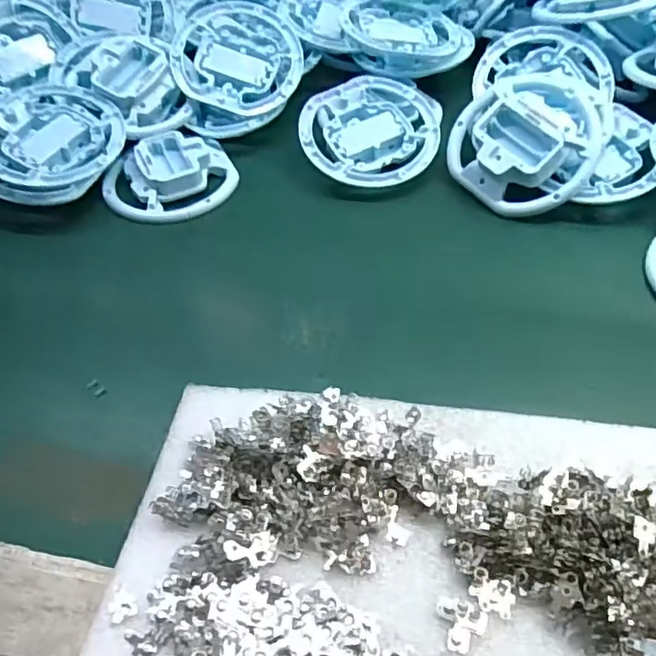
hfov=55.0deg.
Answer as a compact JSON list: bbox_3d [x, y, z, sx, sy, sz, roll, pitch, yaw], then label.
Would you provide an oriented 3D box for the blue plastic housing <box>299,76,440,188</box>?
[{"bbox_3d":[0.032,-0.152,0.482,0.102,0.024,0.102,5,51,7],"label":"blue plastic housing"}]

